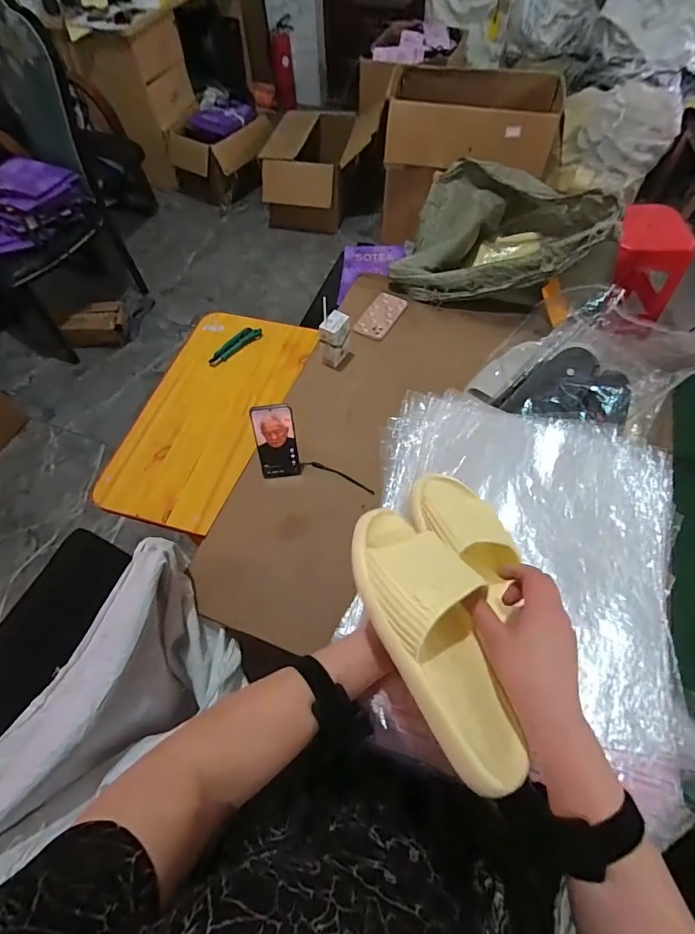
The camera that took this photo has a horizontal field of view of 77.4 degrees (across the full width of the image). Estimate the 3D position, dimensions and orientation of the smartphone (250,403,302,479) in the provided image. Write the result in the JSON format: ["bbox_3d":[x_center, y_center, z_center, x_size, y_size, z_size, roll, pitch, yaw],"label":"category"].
[{"bbox_3d":[-0.135,-0.047,0.832,0.077,0.150,0.018,-7,37,-7],"label":"smartphone"}]

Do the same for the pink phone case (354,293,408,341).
[{"bbox_3d":[0.087,-0.389,1.114,0.082,0.007,0.169,26,64,16],"label":"pink phone case"}]

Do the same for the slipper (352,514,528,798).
[{"bbox_3d":[0.082,0.147,0.390,0.102,0.060,0.244,-21,71,-10],"label":"slipper"}]

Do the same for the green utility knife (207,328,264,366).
[{"bbox_3d":[-0.284,-0.304,1.084,0.154,0.018,0.043,-41,66,-19],"label":"green utility knife"}]

